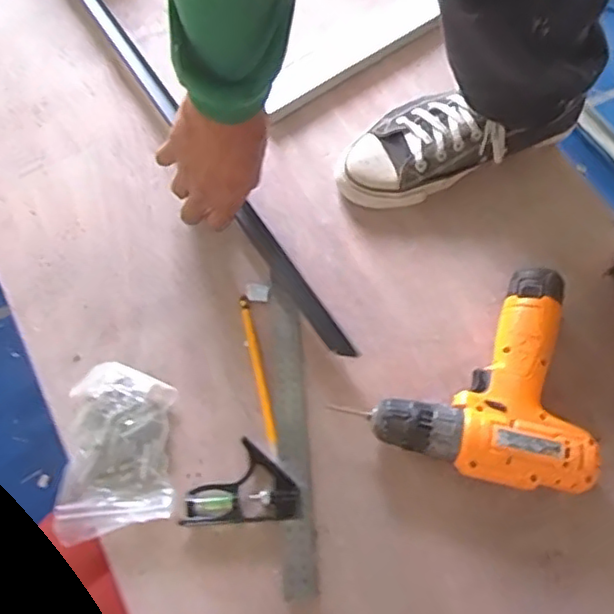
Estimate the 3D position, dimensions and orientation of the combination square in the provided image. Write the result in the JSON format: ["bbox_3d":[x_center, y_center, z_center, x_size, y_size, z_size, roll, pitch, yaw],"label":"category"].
[{"bbox_3d":[-0.052,0.103,0.544,0.102,0.015,0.278,-2,66,-3],"label":"combination square"}]

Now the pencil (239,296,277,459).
[{"bbox_3d":[-0.045,0.060,0.575,0.010,0.012,0.154,-11,66,-7],"label":"pencil"}]

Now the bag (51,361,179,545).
[{"bbox_3d":[-0.162,0.119,0.531,0.092,0.020,0.144,-3,66,-4],"label":"bag"}]

